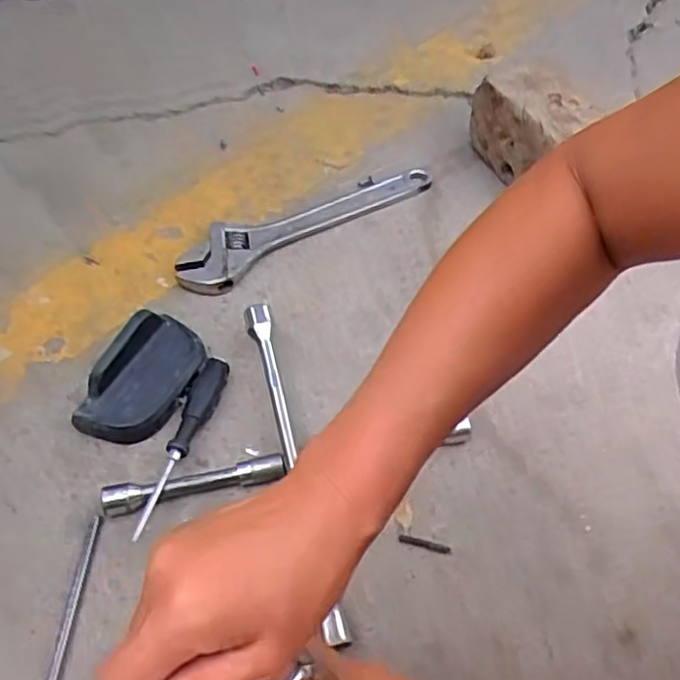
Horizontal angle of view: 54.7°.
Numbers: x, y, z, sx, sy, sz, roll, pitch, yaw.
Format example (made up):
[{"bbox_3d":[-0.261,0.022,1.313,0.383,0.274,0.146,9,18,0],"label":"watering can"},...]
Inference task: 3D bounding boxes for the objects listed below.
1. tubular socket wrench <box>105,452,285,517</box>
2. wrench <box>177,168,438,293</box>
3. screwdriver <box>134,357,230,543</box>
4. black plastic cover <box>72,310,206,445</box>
[{"bbox_3d":[-0.137,0.136,0.619,0.166,0.022,0.022,-10,53,-9],"label":"tubular socket wrench"},{"bbox_3d":[-0.042,-0.158,0.849,0.373,0.027,0.078,-30,58,-23],"label":"wrench"},{"bbox_3d":[-0.157,0.098,0.643,0.031,0.032,0.194,14,53,10],"label":"screwdriver"},{"bbox_3d":[-0.200,0.036,0.681,0.082,0.053,0.150,23,55,16],"label":"black plastic cover"}]

